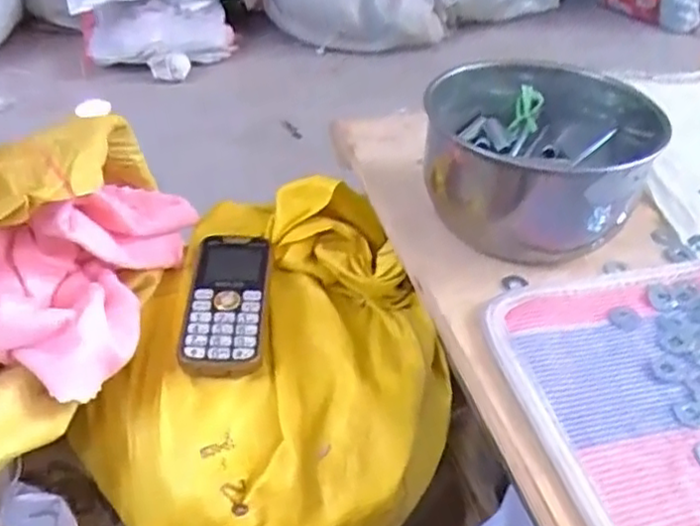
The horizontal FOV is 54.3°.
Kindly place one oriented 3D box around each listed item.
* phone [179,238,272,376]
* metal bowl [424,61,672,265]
[{"bbox_3d":[-0.090,0.025,0.509,0.056,0.014,0.129,4,49,-5],"label":"phone"},{"bbox_3d":[0.140,-0.077,0.514,0.146,0.097,0.154,2,39,-2],"label":"metal bowl"}]

